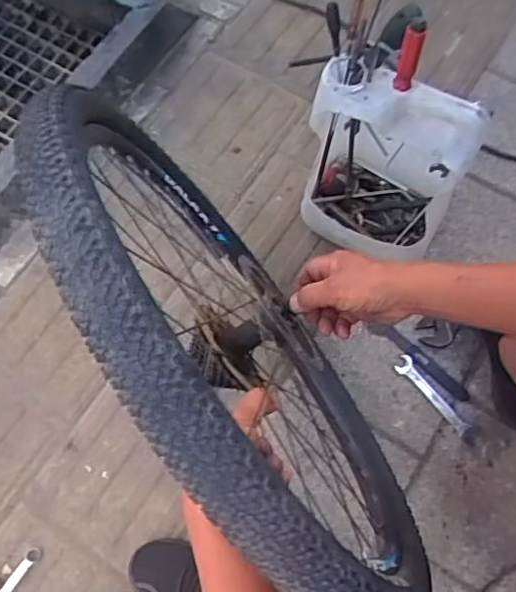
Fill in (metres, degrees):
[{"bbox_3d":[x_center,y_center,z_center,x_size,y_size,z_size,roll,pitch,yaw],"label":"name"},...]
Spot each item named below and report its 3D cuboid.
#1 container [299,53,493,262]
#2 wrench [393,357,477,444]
[{"bbox_3d":[0.196,-0.199,0.963,0.228,0.348,0.161,23,71,10],"label":"container"},{"bbox_3d":[0.290,0.166,0.995,0.031,0.013,0.166,-39,71,-14],"label":"wrench"}]

